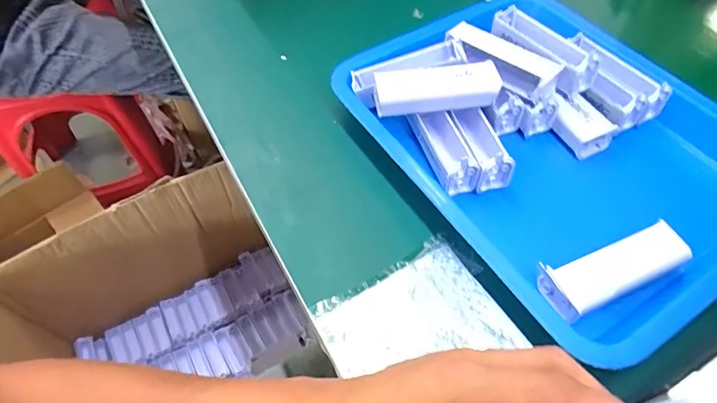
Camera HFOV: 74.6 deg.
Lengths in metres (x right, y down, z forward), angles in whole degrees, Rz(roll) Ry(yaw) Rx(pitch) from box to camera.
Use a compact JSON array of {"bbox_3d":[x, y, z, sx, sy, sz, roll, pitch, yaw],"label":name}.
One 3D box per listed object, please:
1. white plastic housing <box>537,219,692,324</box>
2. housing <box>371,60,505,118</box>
[{"bbox_3d":[0.180,0.047,0.331,0.100,0.023,0.036,-20,57,-12],"label":"white plastic housing"},{"bbox_3d":[0.064,-0.095,0.393,0.101,0.025,0.030,-6,55,-3],"label":"housing"}]

